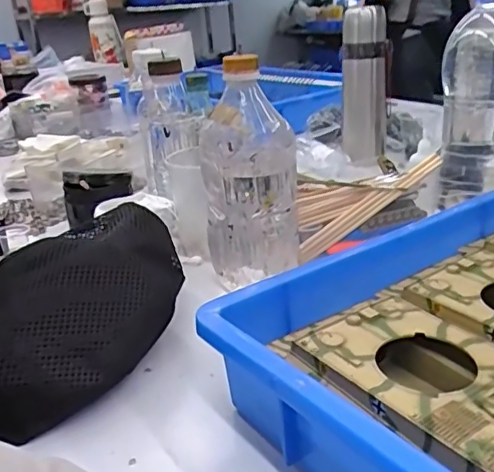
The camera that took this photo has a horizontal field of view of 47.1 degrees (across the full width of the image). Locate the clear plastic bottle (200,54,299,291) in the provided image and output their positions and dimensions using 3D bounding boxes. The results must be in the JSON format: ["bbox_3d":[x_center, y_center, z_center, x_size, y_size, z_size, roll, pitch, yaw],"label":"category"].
[{"bbox_3d":[0.002,-0.053,0.499,0.083,0.179,0.068,-4,22,-1],"label":"clear plastic bottle"}]

